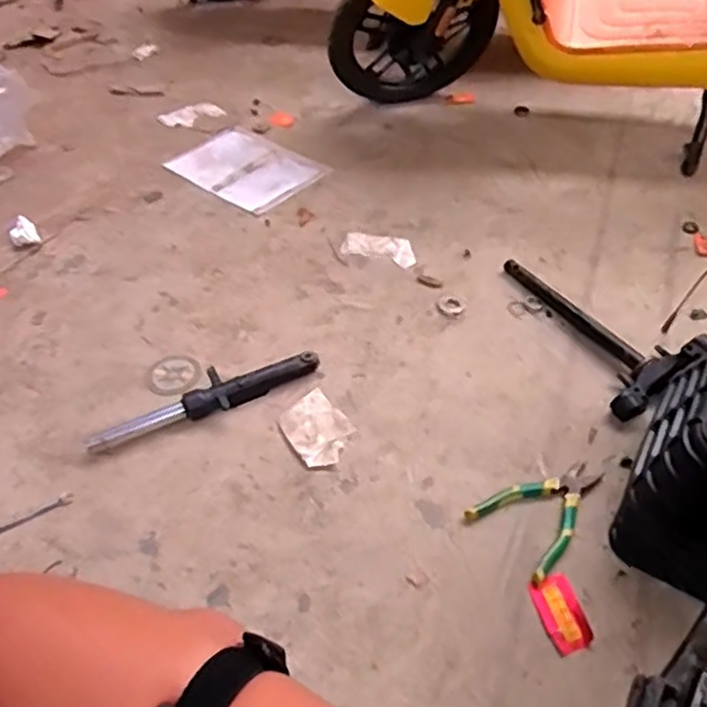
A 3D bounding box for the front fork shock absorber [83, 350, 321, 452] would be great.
[{"bbox_3d":[-0.227,0.072,1.077,0.369,0.038,0.060,-20,48,-15],"label":"front fork shock absorber"}]

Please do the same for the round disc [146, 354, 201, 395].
[{"bbox_3d":[-0.295,0.033,1.136,0.085,0.007,0.095,-18,44,-9],"label":"round disc"}]

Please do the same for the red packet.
[{"bbox_3d":[0.249,0.310,0.832,0.053,0.005,0.092,-14,46,-10],"label":"red packet"}]

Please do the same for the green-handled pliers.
[{"bbox_3d":[0.257,0.204,0.926,0.185,0.012,0.121,-33,52,-26],"label":"green-handled pliers"}]

